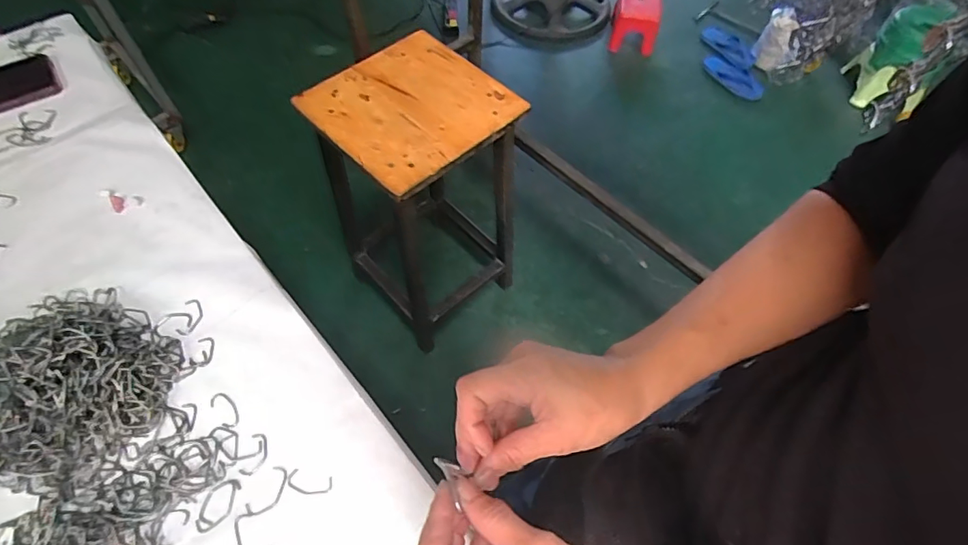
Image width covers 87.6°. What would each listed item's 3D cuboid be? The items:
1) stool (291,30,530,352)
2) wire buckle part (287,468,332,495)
[{"bbox_3d":[-0.144,-0.146,1.153,0.309,0.639,0.336,-39,68,-22],"label":"stool"},{"bbox_3d":[-0.142,0.170,0.408,0.037,0.004,0.016,11,59,5],"label":"wire buckle part"}]

